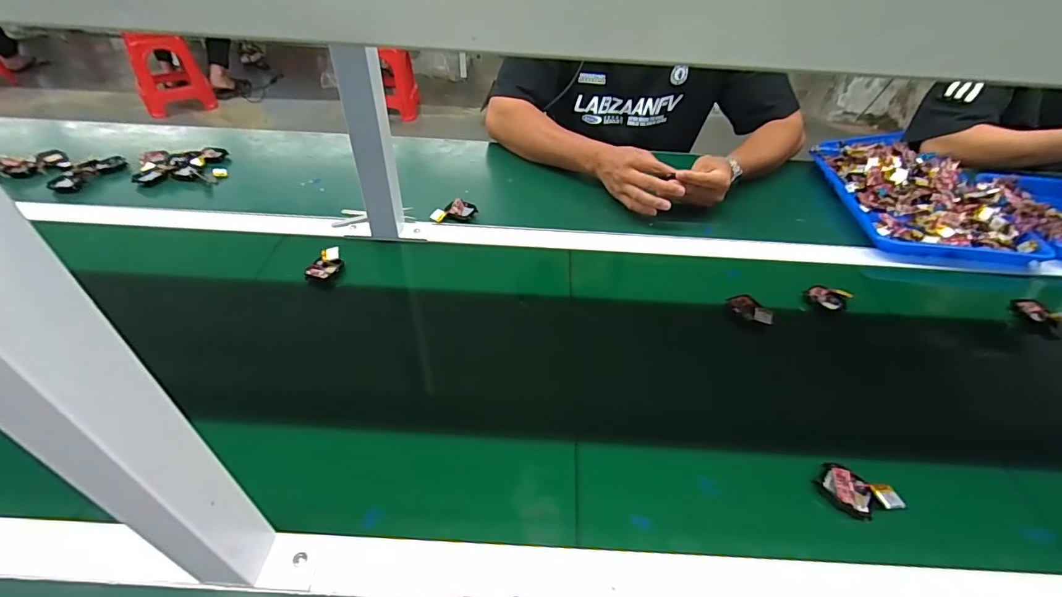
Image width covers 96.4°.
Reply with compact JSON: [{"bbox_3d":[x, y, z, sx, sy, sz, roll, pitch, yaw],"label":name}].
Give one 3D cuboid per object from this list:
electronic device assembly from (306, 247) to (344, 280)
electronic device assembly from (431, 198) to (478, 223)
[{"bbox_3d":[-0.269,-0.047,0.619,0.027,0.018,0.050,16,44,14],"label":"electronic device assembly"},{"bbox_3d":[-0.116,-0.132,0.718,0.068,0.025,0.025,-6,43,-10],"label":"electronic device assembly"}]

